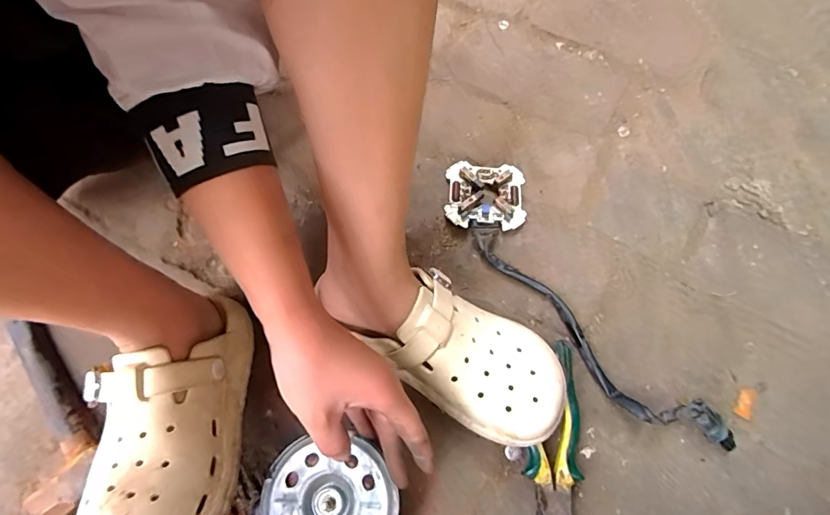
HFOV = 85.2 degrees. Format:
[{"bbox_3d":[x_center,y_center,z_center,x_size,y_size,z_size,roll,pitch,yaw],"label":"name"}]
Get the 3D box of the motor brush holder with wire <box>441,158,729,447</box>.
[{"bbox_3d":[0.154,0.031,0.463,0.097,0.028,0.373,-32,70,-10],"label":"motor brush holder with wire"}]

